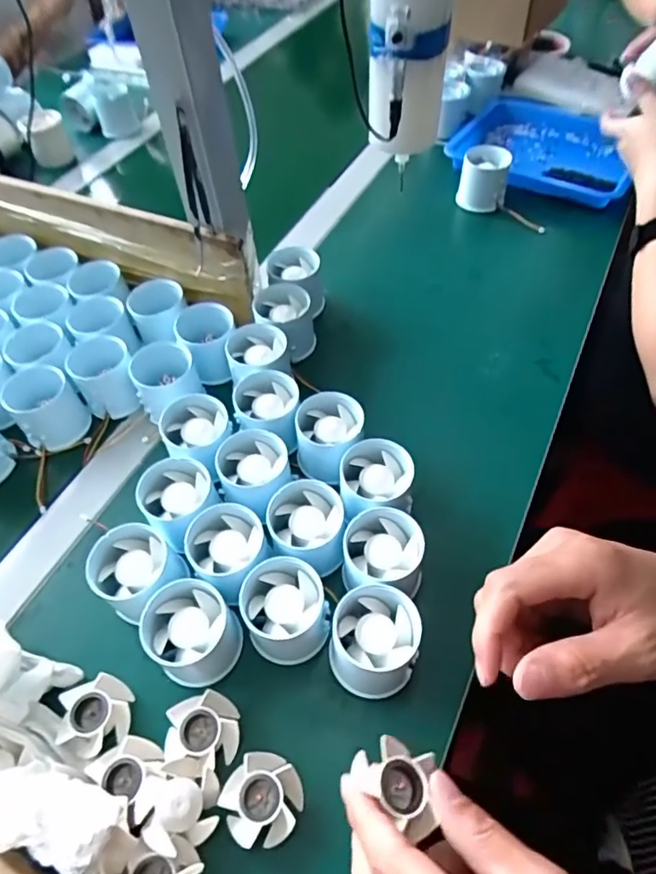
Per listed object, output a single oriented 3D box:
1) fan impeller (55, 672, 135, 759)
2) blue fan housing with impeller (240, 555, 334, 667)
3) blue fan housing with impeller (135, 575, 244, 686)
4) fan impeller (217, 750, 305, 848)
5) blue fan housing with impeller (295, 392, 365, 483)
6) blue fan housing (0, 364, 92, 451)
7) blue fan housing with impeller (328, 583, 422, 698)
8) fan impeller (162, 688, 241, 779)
[{"bbox_3d":[-0.141,0.169,0.336,0.041,0.014,0.039,-26,56,-14],"label":"fan impeller"},{"bbox_3d":[-0.027,0.112,0.357,0.052,0.047,0.050,-2,54,3],"label":"blue fan housing with impeller"},{"bbox_3d":[-0.086,0.125,0.353,0.051,0.046,0.053,-2,54,3],"label":"blue fan housing with impeller"},{"bbox_3d":[-0.037,0.203,0.312,0.043,0.019,0.042,-2,54,3],"label":"fan impeller"},{"bbox_3d":[0.001,0.001,0.429,0.051,0.049,0.049,-4,54,2],"label":"blue fan housing with impeller"},{"bbox_3d":[-0.235,-0.025,0.464,0.051,0.045,0.055,-2,54,3],"label":"blue fan housing"},{"bbox_3d":[0.029,0.127,0.343,0.051,0.047,0.054,-2,54,3],"label":"blue fan housing with impeller"},{"bbox_3d":[-0.075,0.177,0.331,0.039,0.018,0.043,-6,54,0],"label":"fan impeller"}]

